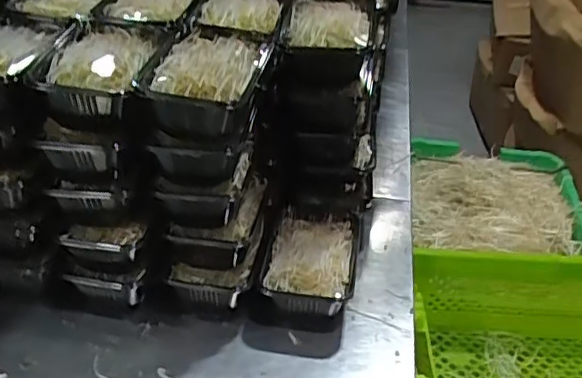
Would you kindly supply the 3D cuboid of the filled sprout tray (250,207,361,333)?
[{"bbox_3d":[0.029,0.099,0.859,0.120,0.067,0.192,10,37,10],"label":"filled sprout tray"}]

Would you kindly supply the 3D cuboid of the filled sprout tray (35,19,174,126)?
[{"bbox_3d":[-0.217,-0.144,0.743,0.122,0.056,0.177,7,39,5],"label":"filled sprout tray"}]

